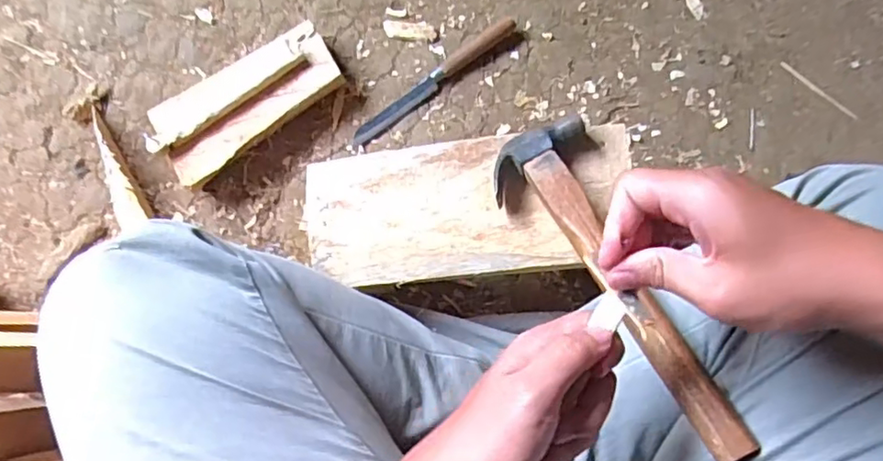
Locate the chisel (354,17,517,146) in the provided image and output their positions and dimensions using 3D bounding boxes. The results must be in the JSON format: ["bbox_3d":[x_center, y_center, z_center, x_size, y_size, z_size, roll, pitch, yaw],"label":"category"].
[{"bbox_3d":[-0.009,-0.165,0.665,0.209,0.022,0.021,-35,79,-7],"label":"chisel"}]

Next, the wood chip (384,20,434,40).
[{"bbox_3d":[-0.036,-0.221,0.676,0.054,0.004,0.022,1,77,1],"label":"wood chip"}]

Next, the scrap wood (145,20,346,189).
[{"bbox_3d":[-0.204,-0.135,0.645,0.203,0.049,0.089,-36,79,-7],"label":"scrap wood"}]

